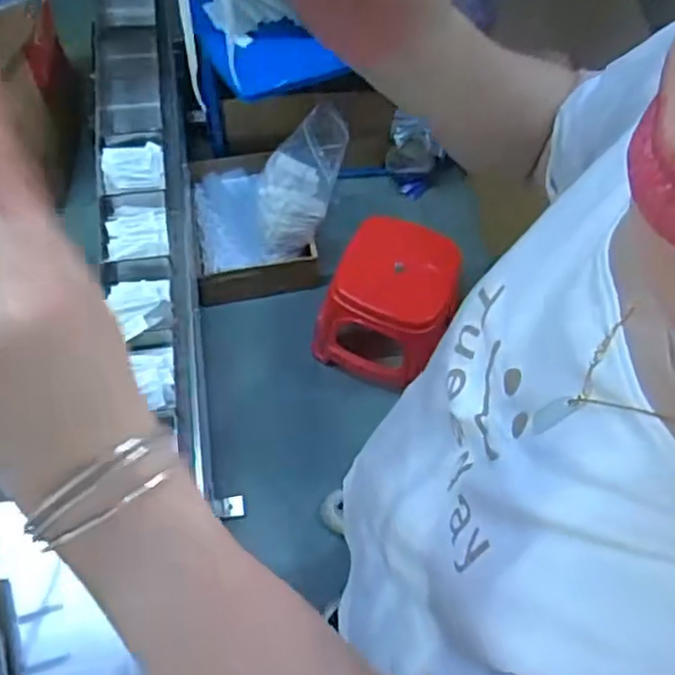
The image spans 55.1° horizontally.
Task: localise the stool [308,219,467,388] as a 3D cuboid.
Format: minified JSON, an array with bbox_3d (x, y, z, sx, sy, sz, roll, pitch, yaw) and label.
[{"bbox_3d":[0.119,-0.065,1.414,0.262,0.267,0.270,27,65,10],"label":"stool"}]

